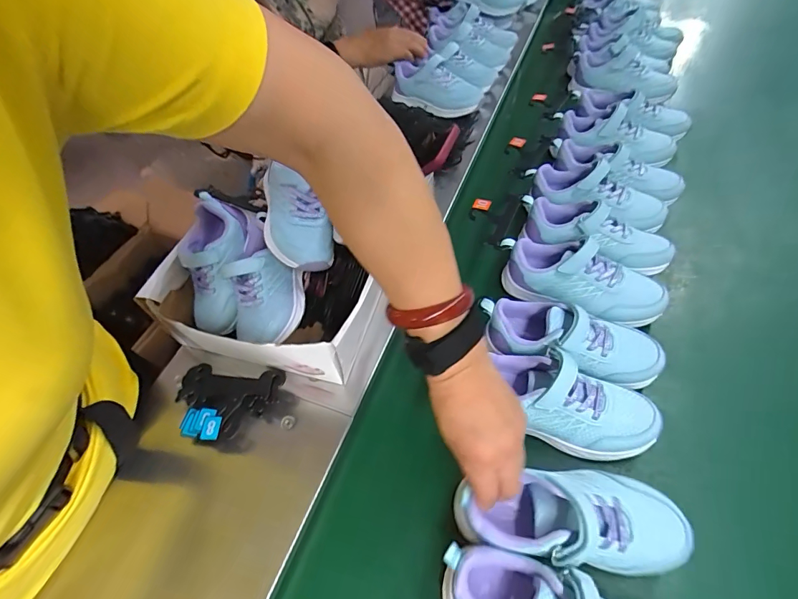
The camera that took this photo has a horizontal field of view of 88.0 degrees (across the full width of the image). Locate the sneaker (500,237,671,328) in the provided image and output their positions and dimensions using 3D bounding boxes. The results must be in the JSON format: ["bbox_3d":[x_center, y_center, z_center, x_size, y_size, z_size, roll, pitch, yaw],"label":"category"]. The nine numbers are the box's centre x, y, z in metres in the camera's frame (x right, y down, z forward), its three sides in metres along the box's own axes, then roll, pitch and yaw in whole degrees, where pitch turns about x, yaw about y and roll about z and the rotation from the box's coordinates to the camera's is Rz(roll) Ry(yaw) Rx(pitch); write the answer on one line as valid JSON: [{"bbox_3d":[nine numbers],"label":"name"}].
[{"bbox_3d":[0.223,-0.024,0.515,0.194,0.084,0.076,23,58,21],"label":"sneaker"}]

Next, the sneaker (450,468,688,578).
[{"bbox_3d":[0.140,0.183,0.346,0.187,0.068,0.068,3,53,0],"label":"sneaker"}]

